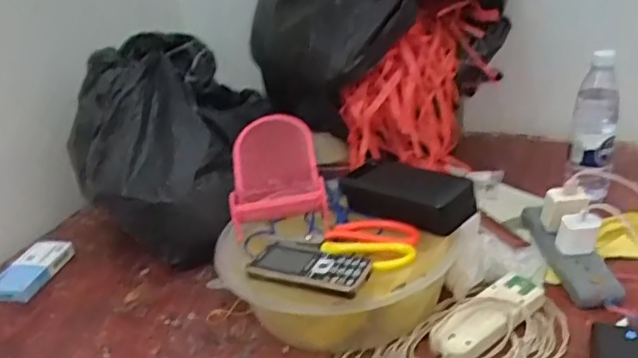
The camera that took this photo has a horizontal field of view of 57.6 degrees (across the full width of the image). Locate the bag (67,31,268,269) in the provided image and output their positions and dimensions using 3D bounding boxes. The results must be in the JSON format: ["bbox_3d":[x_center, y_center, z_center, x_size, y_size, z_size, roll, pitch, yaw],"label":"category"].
[{"bbox_3d":[-0.230,-0.046,0.882,0.264,0.271,0.225,3,28,17],"label":"bag"}]

